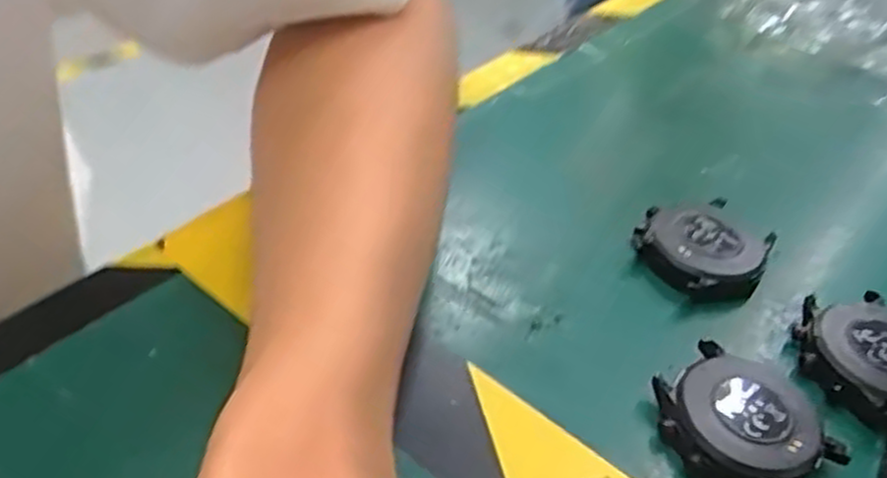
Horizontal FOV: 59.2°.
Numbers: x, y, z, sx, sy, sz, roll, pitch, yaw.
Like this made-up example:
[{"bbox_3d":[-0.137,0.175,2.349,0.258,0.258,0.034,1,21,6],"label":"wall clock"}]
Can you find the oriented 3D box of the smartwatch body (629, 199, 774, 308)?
[{"bbox_3d":[0.096,0.002,0.292,0.040,0.014,0.048,-27,52,-33],"label":"smartwatch body"}]

